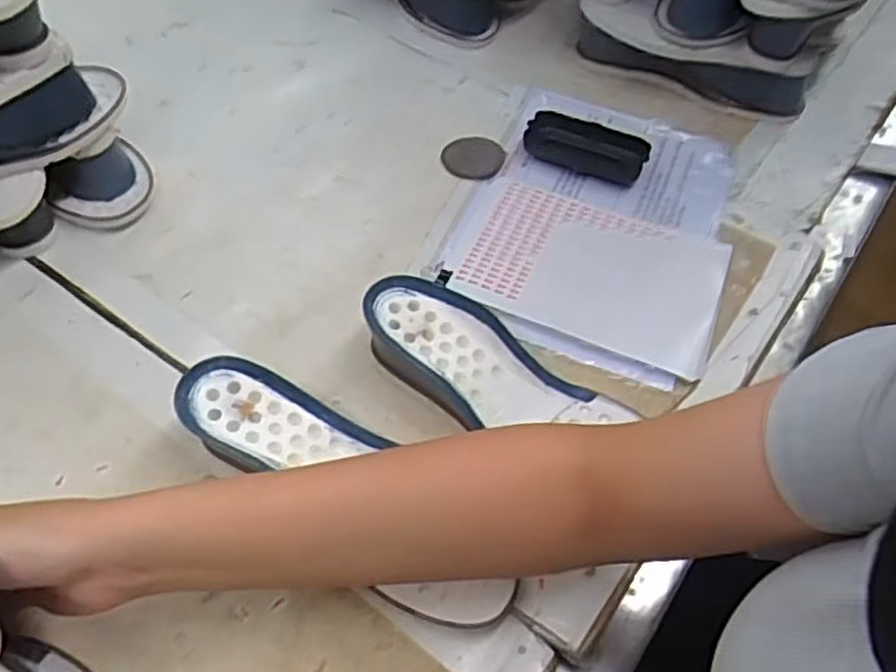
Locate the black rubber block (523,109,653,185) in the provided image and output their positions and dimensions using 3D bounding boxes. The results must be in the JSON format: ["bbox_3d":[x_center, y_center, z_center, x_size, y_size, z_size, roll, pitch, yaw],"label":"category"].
[{"bbox_3d":[0.128,-0.175,0.711,0.109,0.022,0.053,17,54,9],"label":"black rubber block"}]

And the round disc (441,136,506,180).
[{"bbox_3d":[0.025,-0.166,0.717,0.064,0.004,0.064,2,53,-3],"label":"round disc"}]

